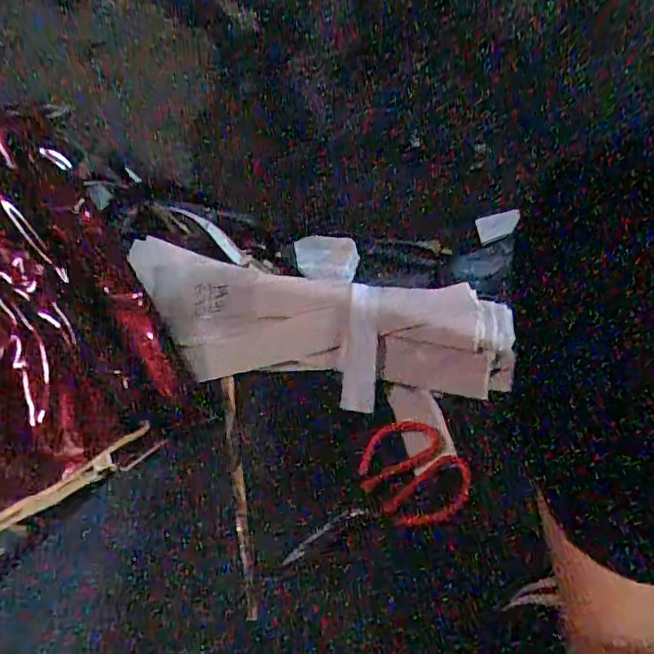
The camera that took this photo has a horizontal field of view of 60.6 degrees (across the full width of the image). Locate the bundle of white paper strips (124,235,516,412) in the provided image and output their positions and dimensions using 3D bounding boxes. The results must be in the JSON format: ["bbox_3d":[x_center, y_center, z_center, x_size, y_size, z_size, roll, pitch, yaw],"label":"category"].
[{"bbox_3d":[-0.015,0.002,0.706,0.474,0.043,0.172,8,63,1],"label":"bundle of white paper strips"}]

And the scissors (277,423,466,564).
[{"bbox_3d":[0.048,0.171,0.601,0.206,0.013,0.114,-19,45,-12],"label":"scissors"}]

